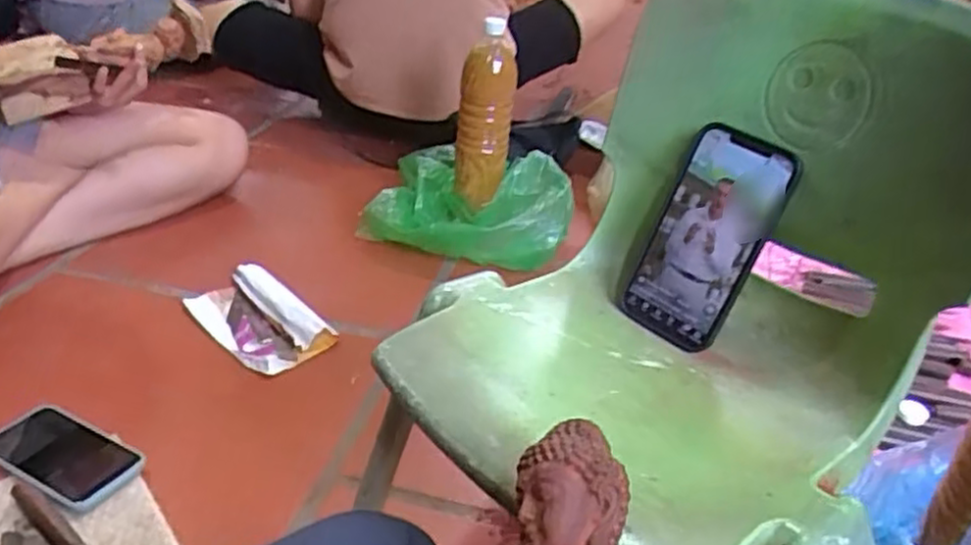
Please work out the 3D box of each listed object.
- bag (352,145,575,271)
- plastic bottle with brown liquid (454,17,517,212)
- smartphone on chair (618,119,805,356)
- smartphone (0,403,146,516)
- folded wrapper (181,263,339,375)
[{"bbox_3d":[-0.026,-0.110,1.174,0.298,0.135,0.272,6,30,3],"label":"bag"},{"bbox_3d":[-0.001,-0.236,1.151,0.082,0.263,0.085,4,30,-2],"label":"plastic bottle with brown liquid"},{"bbox_3d":[0.162,-0.026,0.565,0.083,0.160,0.014,34,22,33],"label":"smartphone on chair"},{"bbox_3d":[-0.410,0.175,0.732,0.162,0.019,0.081,18,33,22],"label":"smartphone"},{"bbox_3d":[-0.286,0.060,0.954,0.107,0.030,0.207,-22,40,-38],"label":"folded wrapper"}]

